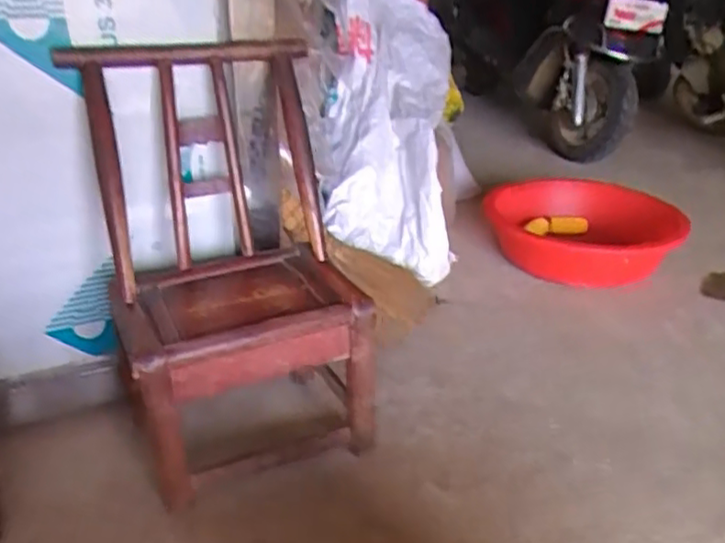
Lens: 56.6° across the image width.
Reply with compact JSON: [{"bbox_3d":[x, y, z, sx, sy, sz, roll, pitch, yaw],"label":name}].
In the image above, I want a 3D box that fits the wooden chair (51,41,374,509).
[{"bbox_3d":[-0.206,0.005,1.051,0.350,0.663,0.291,-13,28,-25],"label":"wooden chair"}]

